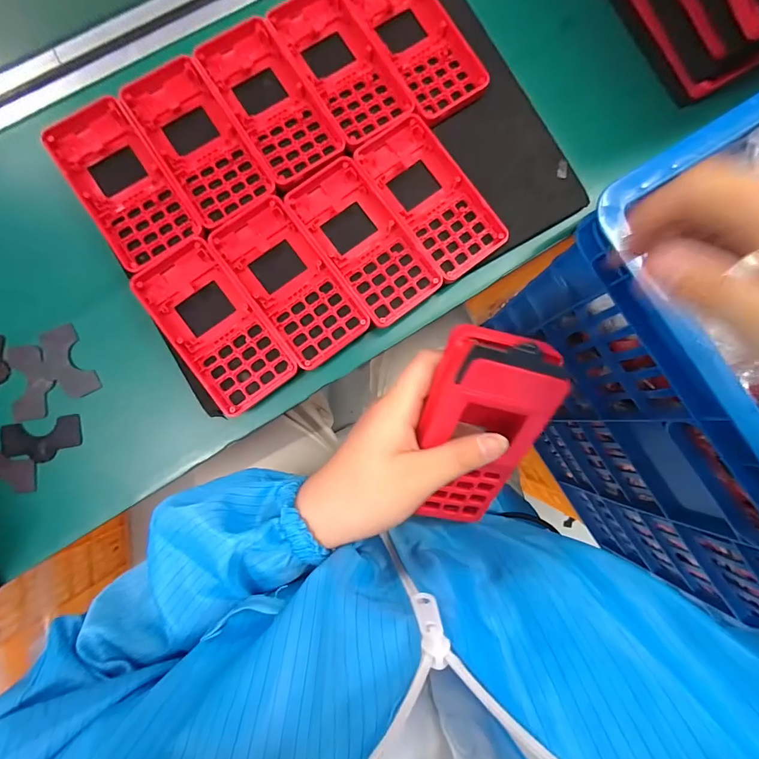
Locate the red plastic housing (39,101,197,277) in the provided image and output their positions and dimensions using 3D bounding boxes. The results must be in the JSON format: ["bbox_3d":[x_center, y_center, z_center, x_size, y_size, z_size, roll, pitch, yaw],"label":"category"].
[{"bbox_3d":[-0.192,-0.147,0.279,0.059,0.019,0.128,-33,87,-5],"label":"red plastic housing"}]

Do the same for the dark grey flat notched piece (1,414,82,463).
[{"bbox_3d":[-0.253,0.046,0.280,0.056,0.006,0.030,-9,85,-3],"label":"dark grey flat notched piece"}]

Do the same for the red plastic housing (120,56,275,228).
[{"bbox_3d":[-0.139,-0.184,0.283,0.061,0.016,0.132,-33,87,-5],"label":"red plastic housing"}]

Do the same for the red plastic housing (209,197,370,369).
[{"bbox_3d":[-0.068,-0.073,0.278,0.060,0.011,0.124,-36,87,-5],"label":"red plastic housing"}]

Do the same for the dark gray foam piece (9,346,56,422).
[{"bbox_3d":[-0.263,0.002,0.282,0.030,0.004,0.055,-3,85,-3],"label":"dark gray foam piece"}]

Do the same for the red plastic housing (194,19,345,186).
[{"bbox_3d":[-0.086,-0.217,0.287,0.062,0.014,0.131,-33,87,-5],"label":"red plastic housing"}]

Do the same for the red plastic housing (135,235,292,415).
[{"bbox_3d":[-0.121,-0.040,0.274,0.061,0.017,0.126,-36,87,-5],"label":"red plastic housing"}]

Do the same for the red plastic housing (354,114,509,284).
[{"bbox_3d":[0.040,-0.141,0.290,0.062,0.014,0.124,-36,87,-5],"label":"red plastic housing"}]

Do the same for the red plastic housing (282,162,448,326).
[{"bbox_3d":[-0.011,-0.106,0.284,0.061,0.014,0.123,-36,87,-5],"label":"red plastic housing"}]

